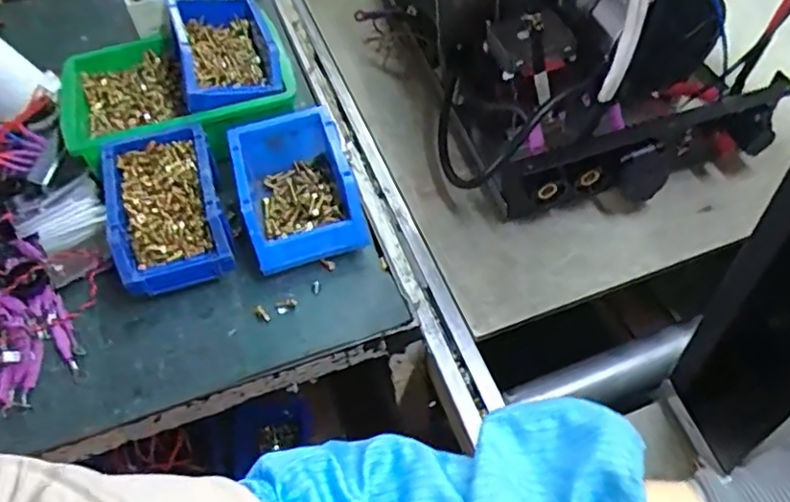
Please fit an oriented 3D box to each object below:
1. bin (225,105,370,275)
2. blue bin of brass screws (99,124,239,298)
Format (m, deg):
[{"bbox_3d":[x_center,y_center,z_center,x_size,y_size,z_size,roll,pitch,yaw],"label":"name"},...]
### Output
[{"bbox_3d":[-0.099,-0.062,0.632,0.111,0.076,0.157,-15,54,-5],"label":"bin"},{"bbox_3d":[-0.228,-0.041,0.629,0.105,0.079,0.168,-17,54,-7],"label":"blue bin of brass screws"}]

